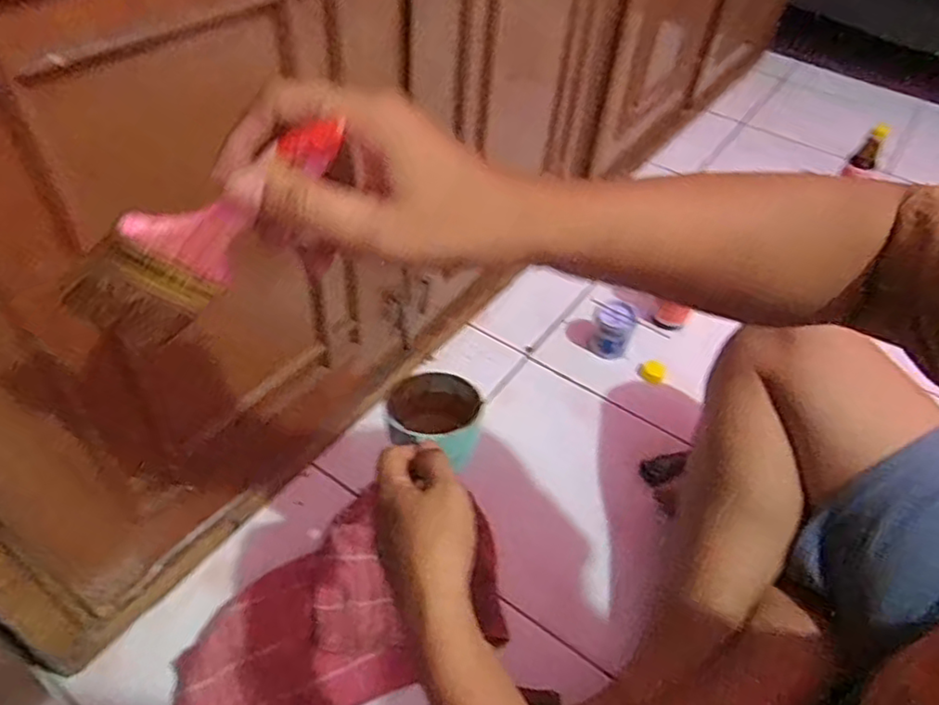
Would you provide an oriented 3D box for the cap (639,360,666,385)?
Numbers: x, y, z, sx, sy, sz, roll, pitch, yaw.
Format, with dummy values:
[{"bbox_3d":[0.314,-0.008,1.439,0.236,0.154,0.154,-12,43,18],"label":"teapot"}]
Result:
[{"bbox_3d":[0.250,0.026,0.890,0.031,0.014,0.027,30,51,21],"label":"cap"}]

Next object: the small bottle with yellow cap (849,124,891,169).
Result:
[{"bbox_3d":[0.744,-0.379,1.205,0.043,0.070,0.039,30,51,21],"label":"small bottle with yellow cap"}]

